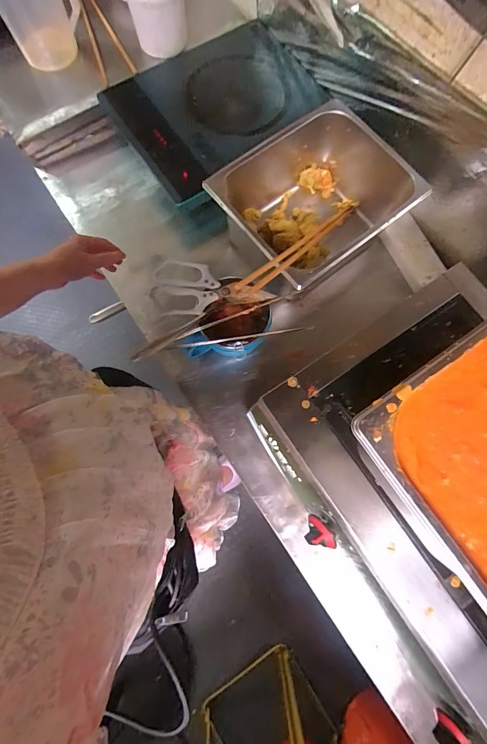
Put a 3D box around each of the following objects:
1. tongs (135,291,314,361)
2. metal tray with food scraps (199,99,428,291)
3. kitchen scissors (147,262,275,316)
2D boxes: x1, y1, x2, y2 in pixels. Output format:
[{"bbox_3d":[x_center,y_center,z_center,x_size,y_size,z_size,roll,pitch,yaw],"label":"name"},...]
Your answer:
[{"bbox_3d":[-0.045,-0.081,0.600,0.301,0.016,0.075,-11,77,-2],"label":"tongs"},{"bbox_3d":[0.130,-0.320,0.697,0.334,0.186,0.287,-37,79,-8],"label":"metal tray with food scraps"},{"bbox_3d":[-0.058,-0.149,0.614,0.209,0.021,0.099,2,77,1],"label":"kitchen scissors"}]

